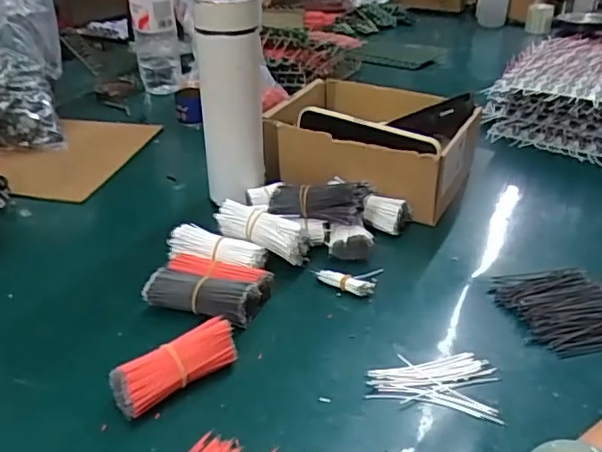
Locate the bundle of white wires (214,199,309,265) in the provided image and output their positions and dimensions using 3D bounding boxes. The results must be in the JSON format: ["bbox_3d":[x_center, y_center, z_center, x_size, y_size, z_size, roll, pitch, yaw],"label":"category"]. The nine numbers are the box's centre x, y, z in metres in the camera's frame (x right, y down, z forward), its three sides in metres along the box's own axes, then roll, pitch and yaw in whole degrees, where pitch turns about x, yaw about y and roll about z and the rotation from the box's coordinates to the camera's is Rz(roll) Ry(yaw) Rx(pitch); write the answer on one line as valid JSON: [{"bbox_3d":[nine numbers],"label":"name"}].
[{"bbox_3d":[-0.037,0.004,0.550,0.091,0.031,0.022,22,35,12],"label":"bundle of white wires"}]

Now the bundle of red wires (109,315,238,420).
[{"bbox_3d":[-0.090,0.103,0.418,0.092,0.033,0.028,-23,37,-33],"label":"bundle of red wires"}]

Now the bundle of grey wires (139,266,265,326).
[{"bbox_3d":[-0.084,0.060,0.493,0.093,0.036,0.038,5,31,10],"label":"bundle of grey wires"}]

